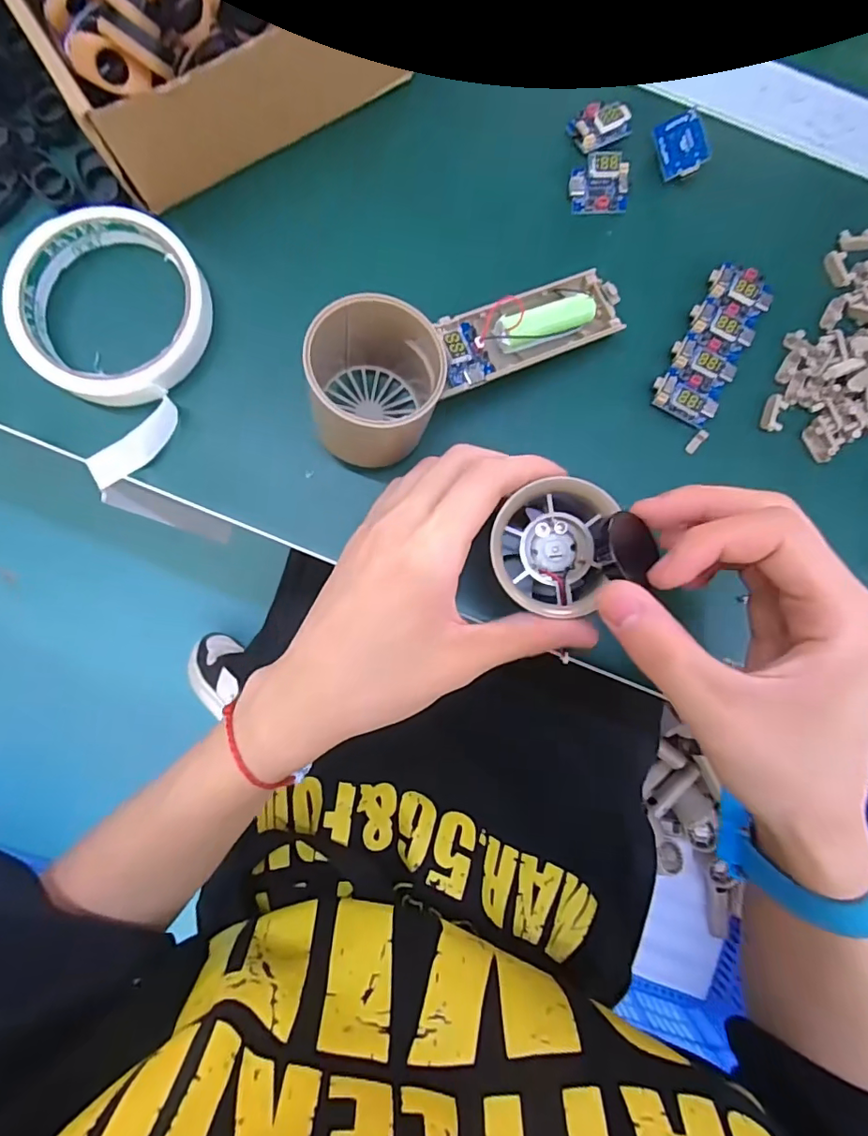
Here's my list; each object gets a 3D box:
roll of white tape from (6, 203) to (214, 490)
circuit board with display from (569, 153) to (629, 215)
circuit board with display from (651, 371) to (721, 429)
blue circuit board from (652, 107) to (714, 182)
[{"bbox_3d":[-0.152,-0.116,0.256,0.090,0.014,0.122,-26,87,-4],"label":"roll of white tape"},{"bbox_3d":[0.087,-0.198,0.269,0.030,0.015,0.021,-3,89,-2],"label":"circuit board with display"},{"bbox_3d":[0.129,-0.088,0.263,0.033,0.013,0.023,26,85,0],"label":"circuit board with display"},{"bbox_3d":[0.128,-0.218,0.269,0.023,0.004,0.029,-16,93,22],"label":"blue circuit board"}]

